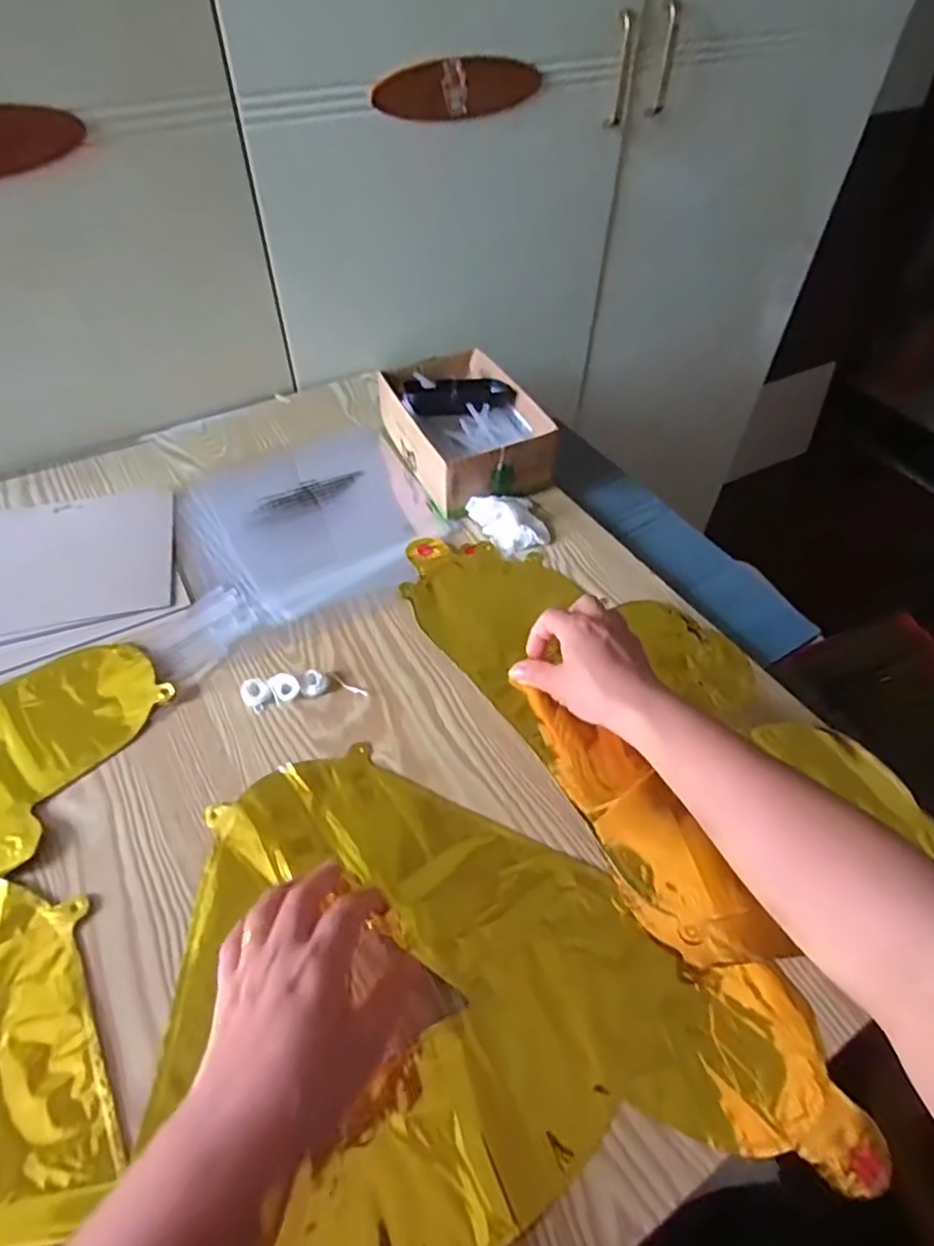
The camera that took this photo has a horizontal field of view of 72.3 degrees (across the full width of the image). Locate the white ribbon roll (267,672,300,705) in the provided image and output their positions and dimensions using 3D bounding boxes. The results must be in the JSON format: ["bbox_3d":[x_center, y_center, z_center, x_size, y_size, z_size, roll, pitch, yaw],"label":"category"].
[{"bbox_3d":[-0.143,0.049,0.498,0.022,0.010,0.022,1,51,-1],"label":"white ribbon roll"}]

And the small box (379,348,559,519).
[{"bbox_3d":[-0.004,-0.210,0.681,0.135,0.066,0.205,-21,54,-17],"label":"small box"}]

